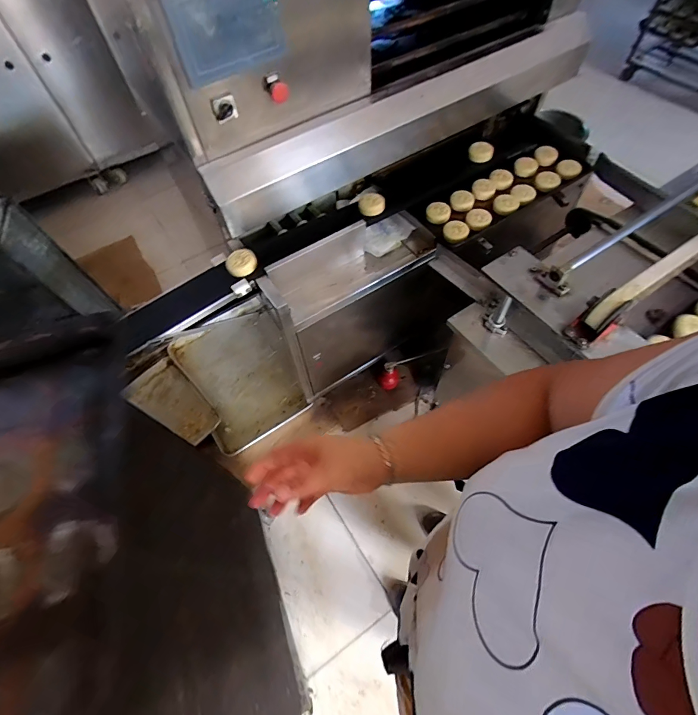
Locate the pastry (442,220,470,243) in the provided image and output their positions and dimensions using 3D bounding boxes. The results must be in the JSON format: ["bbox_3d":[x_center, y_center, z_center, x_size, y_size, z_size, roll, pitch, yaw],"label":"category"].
[{"bbox_3d":[0.309,-0.364,1.137,0.073,0.021,0.078,-1,63,3],"label":"pastry"}]

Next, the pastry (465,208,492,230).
[{"bbox_3d":[0.384,-0.409,1.160,0.076,0.021,0.061,15,108,-8],"label":"pastry"}]

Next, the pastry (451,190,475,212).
[{"bbox_3d":[0.351,-0.485,1.215,0.074,0.045,0.059,20,66,13],"label":"pastry"}]

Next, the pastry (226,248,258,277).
[{"bbox_3d":[-0.273,-0.242,0.998,0.078,0.029,0.070,-25,65,-9],"label":"pastry"}]

